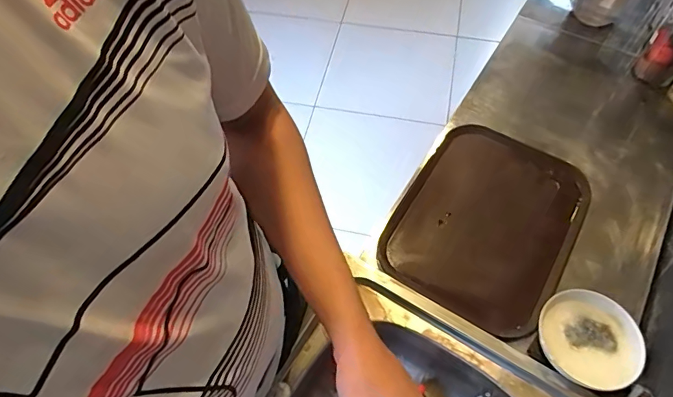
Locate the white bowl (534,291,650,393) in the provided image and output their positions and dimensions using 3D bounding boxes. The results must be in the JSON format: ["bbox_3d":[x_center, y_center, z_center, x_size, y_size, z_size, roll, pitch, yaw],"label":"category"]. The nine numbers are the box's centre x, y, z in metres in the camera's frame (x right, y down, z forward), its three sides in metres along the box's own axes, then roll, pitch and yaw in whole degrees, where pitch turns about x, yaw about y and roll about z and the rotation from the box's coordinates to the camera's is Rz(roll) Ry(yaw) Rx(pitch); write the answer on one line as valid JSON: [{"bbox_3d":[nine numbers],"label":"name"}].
[{"bbox_3d":[0.395,0.221,0.705,0.142,0.064,0.142,-1,58,1],"label":"white bowl"}]

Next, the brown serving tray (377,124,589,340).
[{"bbox_3d":[0.284,0.032,0.842,0.296,0.033,0.398,27,63,17],"label":"brown serving tray"}]

